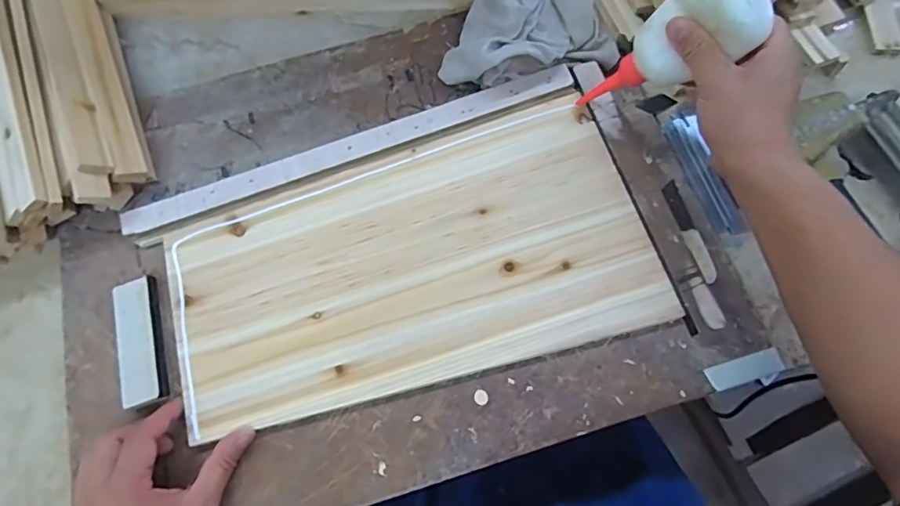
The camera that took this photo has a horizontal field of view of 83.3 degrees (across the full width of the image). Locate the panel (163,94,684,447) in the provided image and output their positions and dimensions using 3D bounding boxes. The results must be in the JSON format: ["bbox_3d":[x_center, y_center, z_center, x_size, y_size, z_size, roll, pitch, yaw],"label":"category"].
[{"bbox_3d":[-0.039,0.008,0.458,0.417,0.010,0.217,-17,73,-3],"label":"panel"}]

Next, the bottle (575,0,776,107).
[{"bbox_3d":[0.181,-0.170,0.432,0.052,0.158,0.050,12,71,-25],"label":"bottle"}]

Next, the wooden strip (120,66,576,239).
[{"bbox_3d":[-0.094,-0.104,0.493,0.452,0.008,0.026,-20,73,-4],"label":"wooden strip"}]

